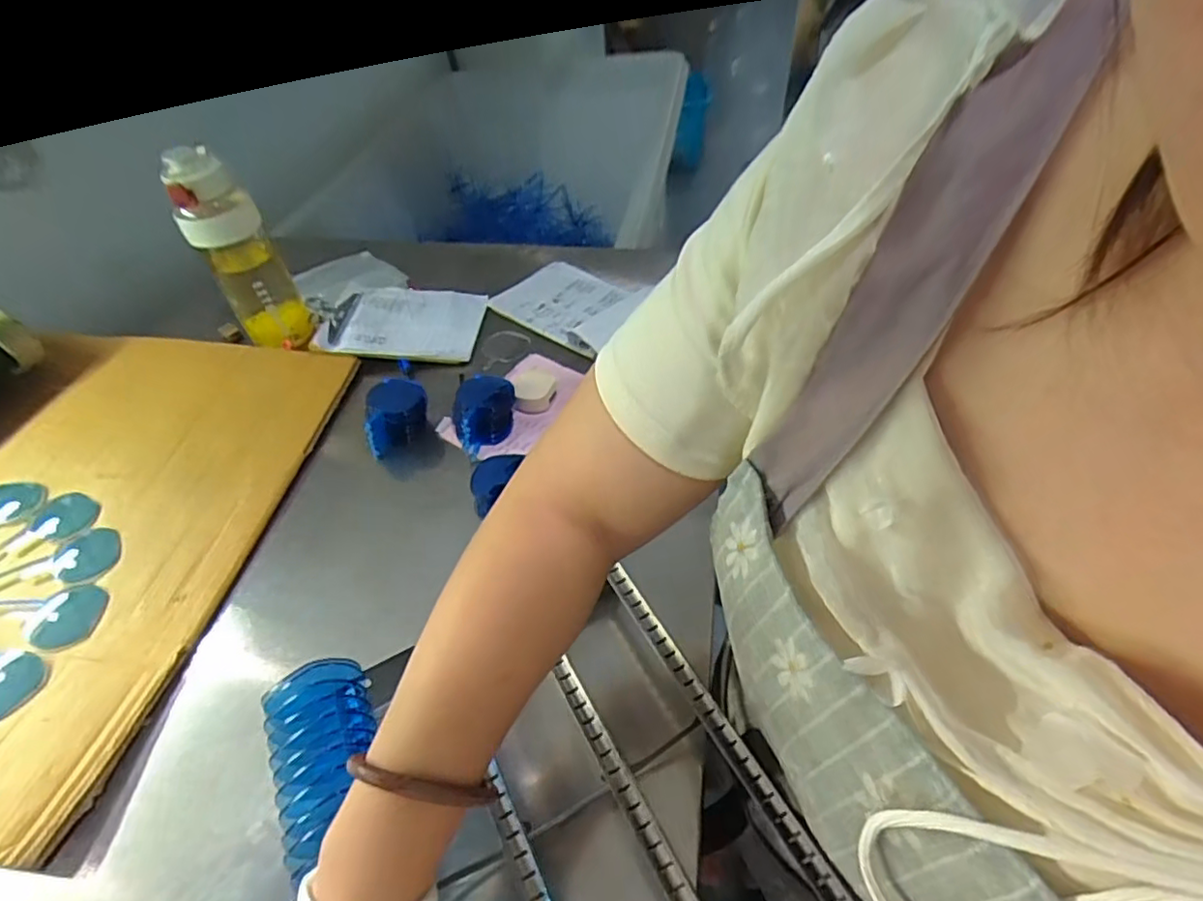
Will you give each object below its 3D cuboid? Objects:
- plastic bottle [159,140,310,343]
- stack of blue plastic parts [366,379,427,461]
[{"bbox_3d":[-0.473,-0.258,0.791,0.092,0.242,0.098,-30,50,-22],"label":"plastic bottle"},{"bbox_3d":[-0.242,-0.040,0.712,0.074,0.060,0.066,-15,46,-8],"label":"stack of blue plastic parts"}]

